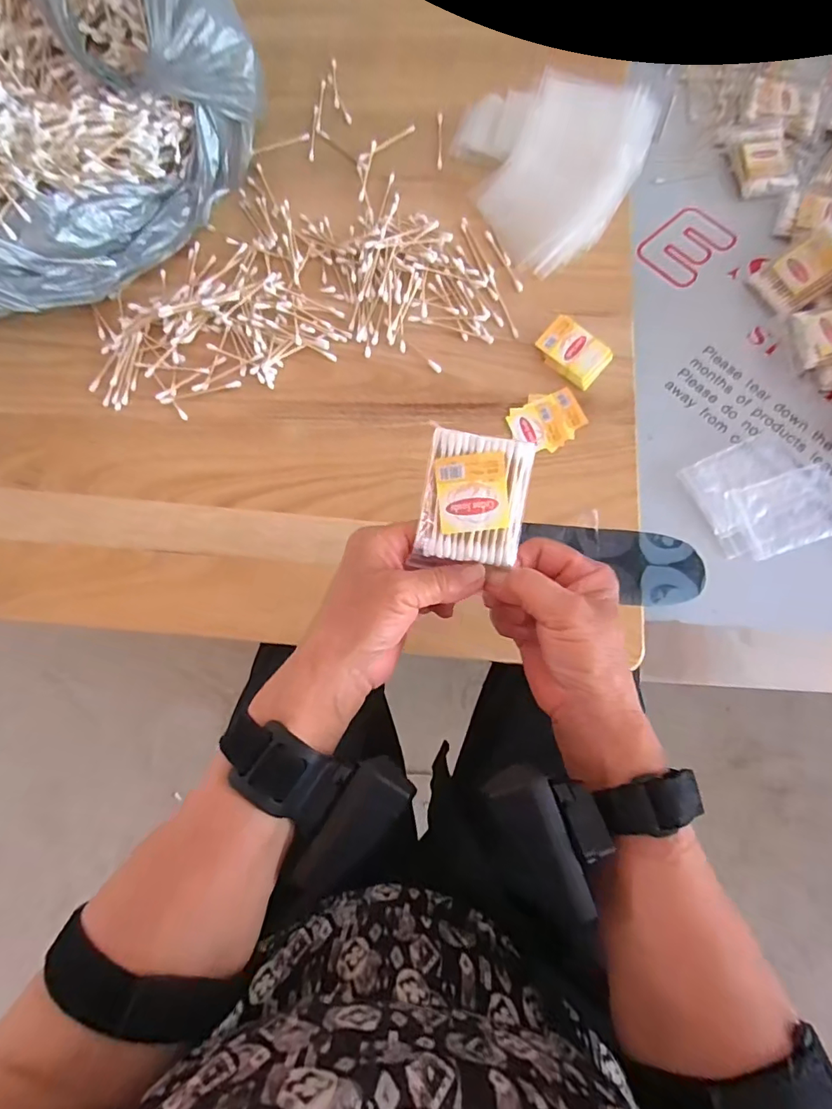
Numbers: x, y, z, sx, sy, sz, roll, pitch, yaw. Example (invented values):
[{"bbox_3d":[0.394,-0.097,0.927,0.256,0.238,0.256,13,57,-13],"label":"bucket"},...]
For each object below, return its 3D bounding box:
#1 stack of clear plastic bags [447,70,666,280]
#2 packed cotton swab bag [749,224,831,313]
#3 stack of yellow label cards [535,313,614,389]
[{"bbox_3d":[0.119,-0.372,0.485,0.177,0.010,0.193,20,89,12],"label":"stack of clear plastic bags"},{"bbox_3d":[0.379,-0.277,0.486,0.071,0.013,0.055,-36,77,34],"label":"packed cotton swab bag"},{"bbox_3d":[0.138,-0.178,0.443,0.061,0.015,0.043,42,82,13],"label":"stack of yellow label cards"}]

